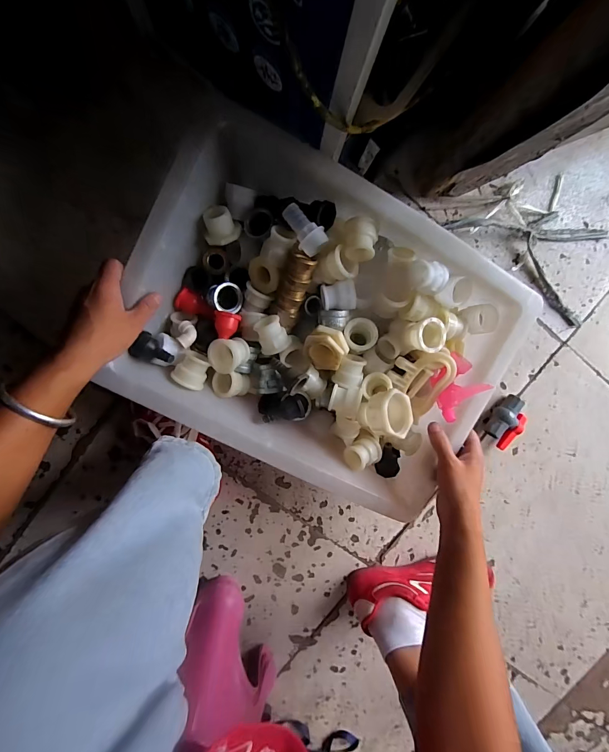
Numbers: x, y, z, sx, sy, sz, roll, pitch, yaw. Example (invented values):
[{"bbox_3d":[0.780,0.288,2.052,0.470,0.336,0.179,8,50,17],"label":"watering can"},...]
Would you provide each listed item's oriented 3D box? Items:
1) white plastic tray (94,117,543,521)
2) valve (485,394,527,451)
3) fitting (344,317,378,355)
[{"bbox_3d":[0.022,-0.055,0.447,0.440,0.106,0.333,27,96,-8],"label":"white plastic tray"},{"bbox_3d":[0.332,0.075,0.577,0.056,0.031,0.076,42,93,-9],"label":"valve"},{"bbox_3d":[0.072,-0.054,0.472,0.042,0.034,0.046,-1,100,-5],"label":"fitting"}]

